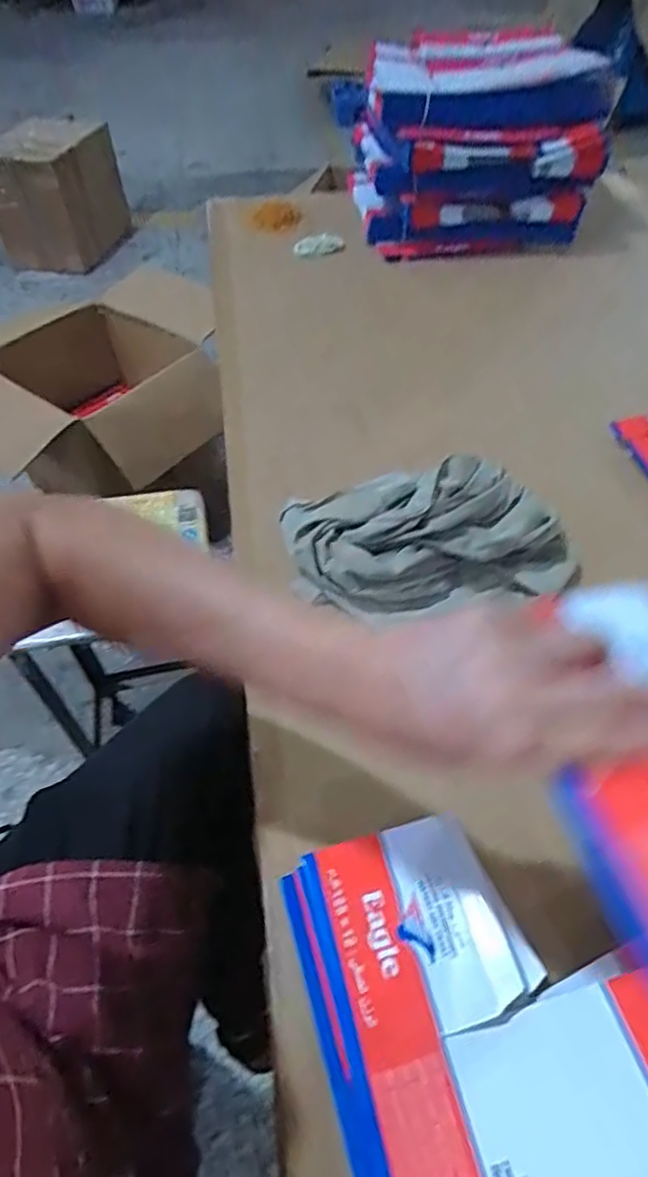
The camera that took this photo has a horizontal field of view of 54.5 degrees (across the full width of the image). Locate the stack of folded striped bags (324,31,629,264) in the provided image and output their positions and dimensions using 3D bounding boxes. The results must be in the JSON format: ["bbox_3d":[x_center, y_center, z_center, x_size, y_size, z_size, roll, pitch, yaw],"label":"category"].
[{"bbox_3d":[0.239,-0.756,1.070,0.370,0.220,0.376,-2,52,-2],"label":"stack of folded striped bags"}]

